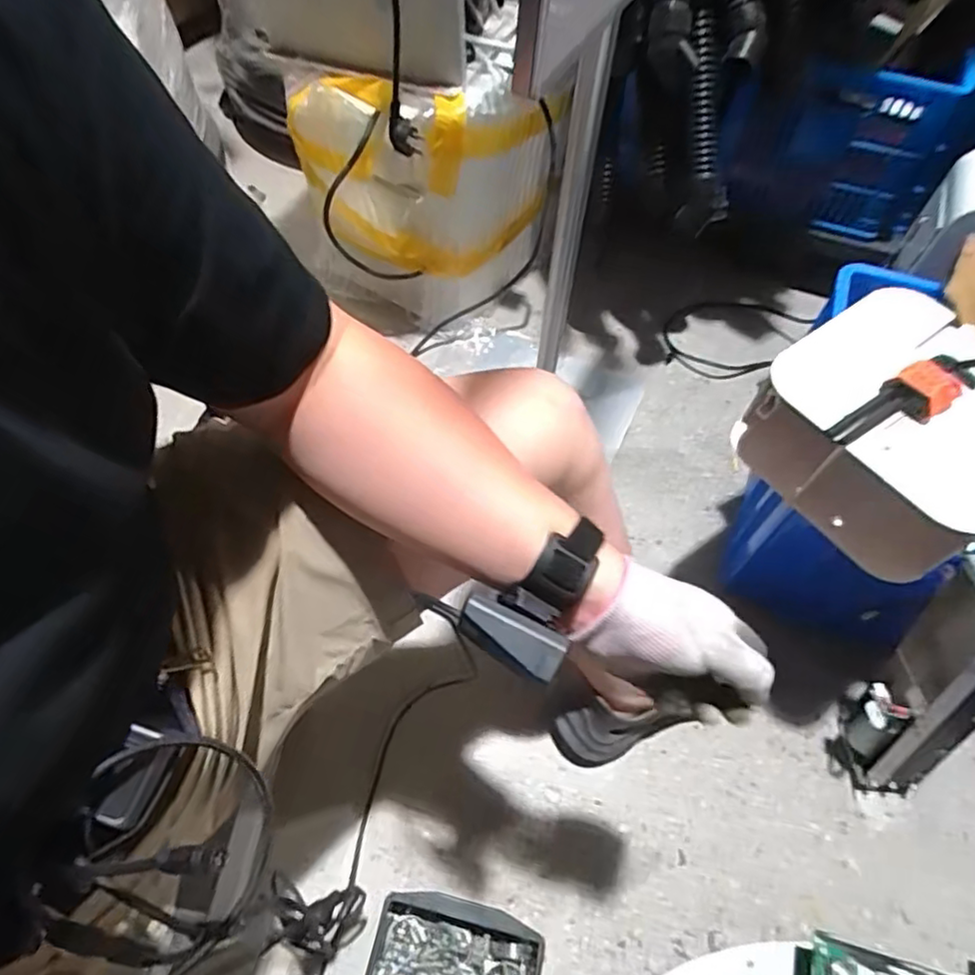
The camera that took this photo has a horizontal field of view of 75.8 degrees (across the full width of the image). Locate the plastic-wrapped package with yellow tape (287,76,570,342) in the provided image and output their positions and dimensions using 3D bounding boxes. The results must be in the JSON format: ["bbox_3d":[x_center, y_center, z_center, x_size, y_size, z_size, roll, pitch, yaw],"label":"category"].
[{"bbox_3d":[-0.087,-0.464,1.044,0.414,0.392,0.175,-2,59,-3],"label":"plastic-wrapped package with yellow tape"}]

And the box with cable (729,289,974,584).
[{"bbox_3d":[0.432,-0.062,0.653,0.234,0.137,0.243,-34,66,-20],"label":"box with cable"}]

